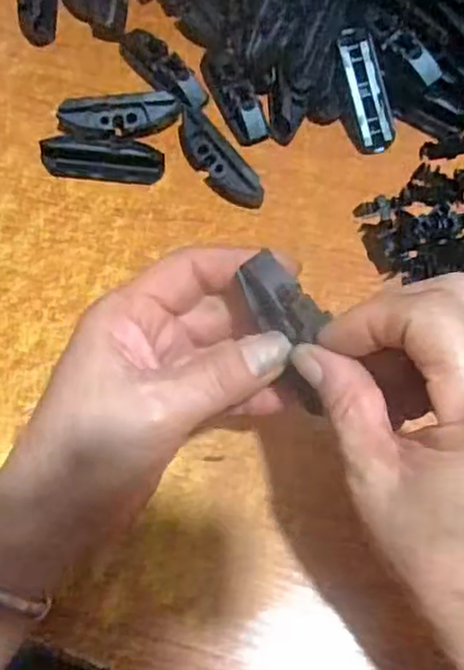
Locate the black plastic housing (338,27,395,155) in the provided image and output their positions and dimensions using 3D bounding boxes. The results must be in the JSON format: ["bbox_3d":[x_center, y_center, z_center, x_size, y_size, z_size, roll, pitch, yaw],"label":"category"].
[{"bbox_3d":[0.080,-0.148,0.419,0.025,0.010,0.074,-14,94,-4],"label":"black plastic housing"}]

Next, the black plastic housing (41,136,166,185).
[{"bbox_3d":[-0.077,-0.105,0.412,0.071,0.017,0.020,7,68,4],"label":"black plastic housing"}]

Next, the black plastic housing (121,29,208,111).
[{"bbox_3d":[-0.043,-0.167,0.434,0.019,0.016,0.072,-40,72,-14],"label":"black plastic housing"}]

